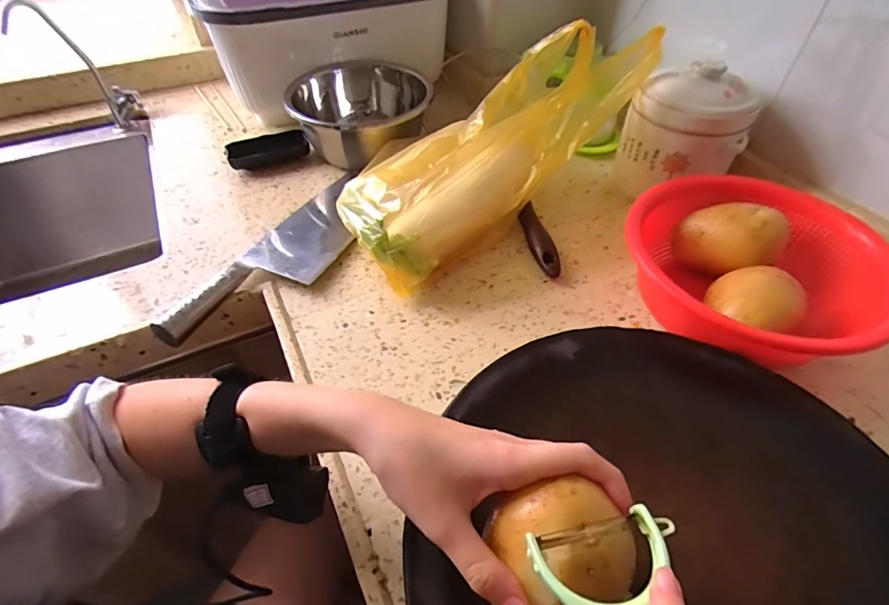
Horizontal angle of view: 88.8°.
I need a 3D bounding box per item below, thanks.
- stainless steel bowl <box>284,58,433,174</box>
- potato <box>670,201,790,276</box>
[{"bbox_3d":[-0.116,-0.266,0.644,0.188,0.079,0.189,0,48,0],"label":"stainless steel bowl"},{"bbox_3d":[0.288,-0.067,0.459,0.093,0.055,0.066,31,55,25],"label":"potato"}]

